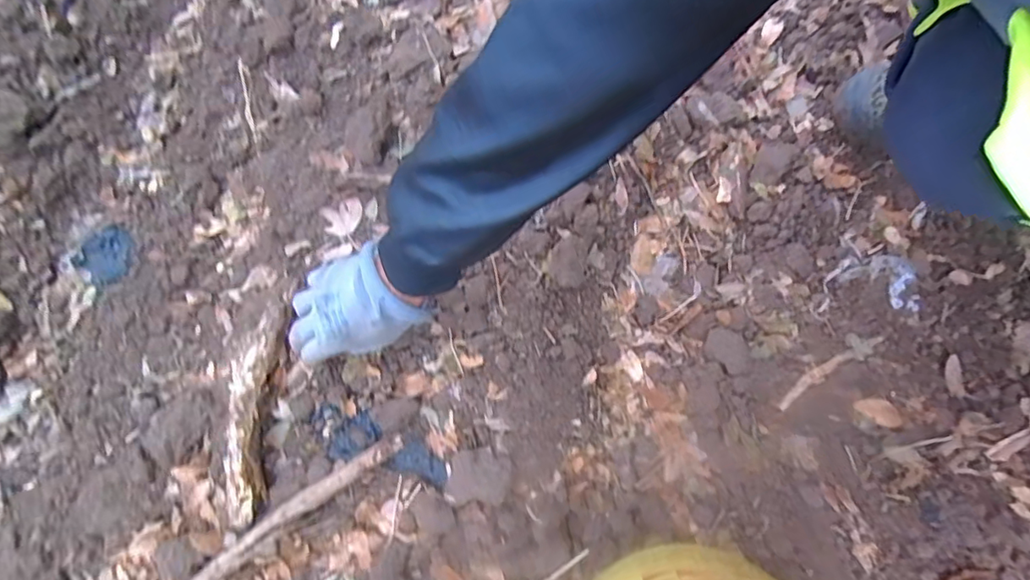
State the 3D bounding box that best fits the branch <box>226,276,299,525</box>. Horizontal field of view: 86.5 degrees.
[{"bbox_3d":[-0.250,0.101,0.521,0.045,0.038,0.232,2,76,3],"label":"branch"}]

